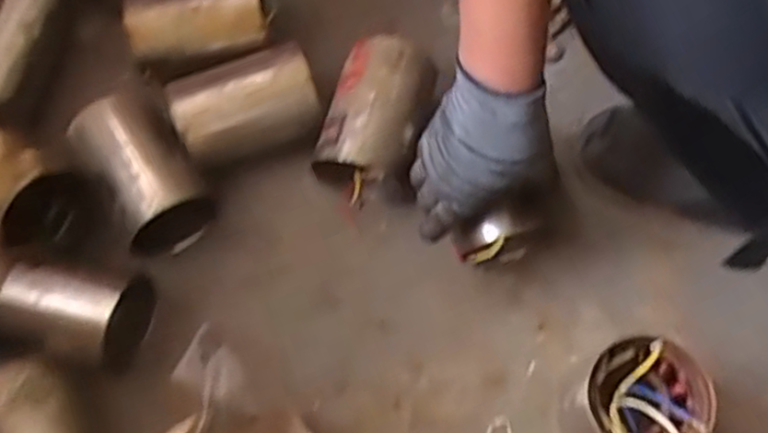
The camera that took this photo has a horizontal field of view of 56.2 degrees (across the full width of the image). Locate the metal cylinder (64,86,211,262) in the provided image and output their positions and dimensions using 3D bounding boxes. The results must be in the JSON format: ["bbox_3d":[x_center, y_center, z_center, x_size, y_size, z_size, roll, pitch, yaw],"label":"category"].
[{"bbox_3d":[-0.227,-0.042,0.692,0.087,0.101,0.150,-29,73,-7],"label":"metal cylinder"}]

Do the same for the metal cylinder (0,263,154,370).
[{"bbox_3d":[-0.277,0.087,0.648,0.115,0.071,0.083,9,73,5],"label":"metal cylinder"}]

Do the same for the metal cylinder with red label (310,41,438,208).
[{"bbox_3d":[-0.011,-0.090,0.703,0.090,0.081,0.150,18,74,8],"label":"metal cylinder with red label"}]

